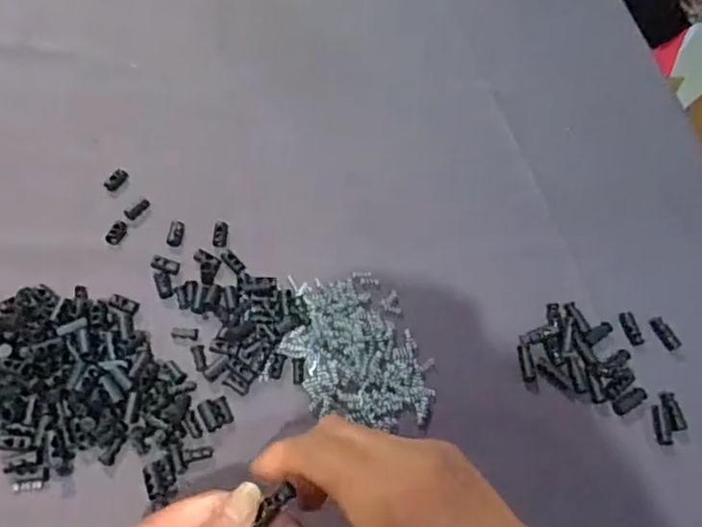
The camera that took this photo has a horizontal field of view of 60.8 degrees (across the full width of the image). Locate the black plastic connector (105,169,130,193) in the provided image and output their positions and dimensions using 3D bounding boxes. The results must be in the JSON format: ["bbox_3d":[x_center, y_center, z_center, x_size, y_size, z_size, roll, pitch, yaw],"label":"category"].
[{"bbox_3d":[-0.178,-0.064,0.453,0.011,0.004,0.021,19,56,9],"label":"black plastic connector"}]

